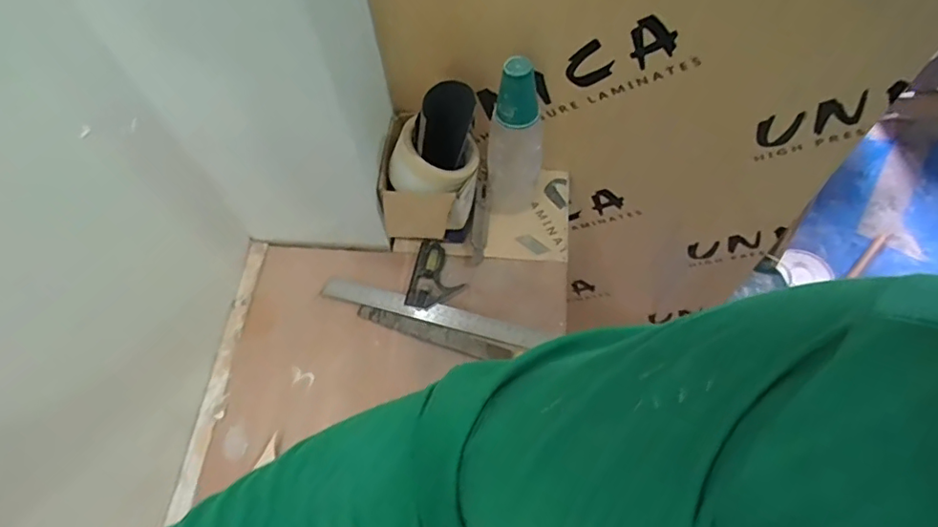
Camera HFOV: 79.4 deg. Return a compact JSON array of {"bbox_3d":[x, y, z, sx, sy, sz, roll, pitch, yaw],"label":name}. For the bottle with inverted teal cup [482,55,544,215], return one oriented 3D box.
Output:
[{"bbox_3d":[0.053,-0.144,0.679,0.074,0.232,0.058,-5,62,1],"label":"bottle with inverted teal cup"}]

